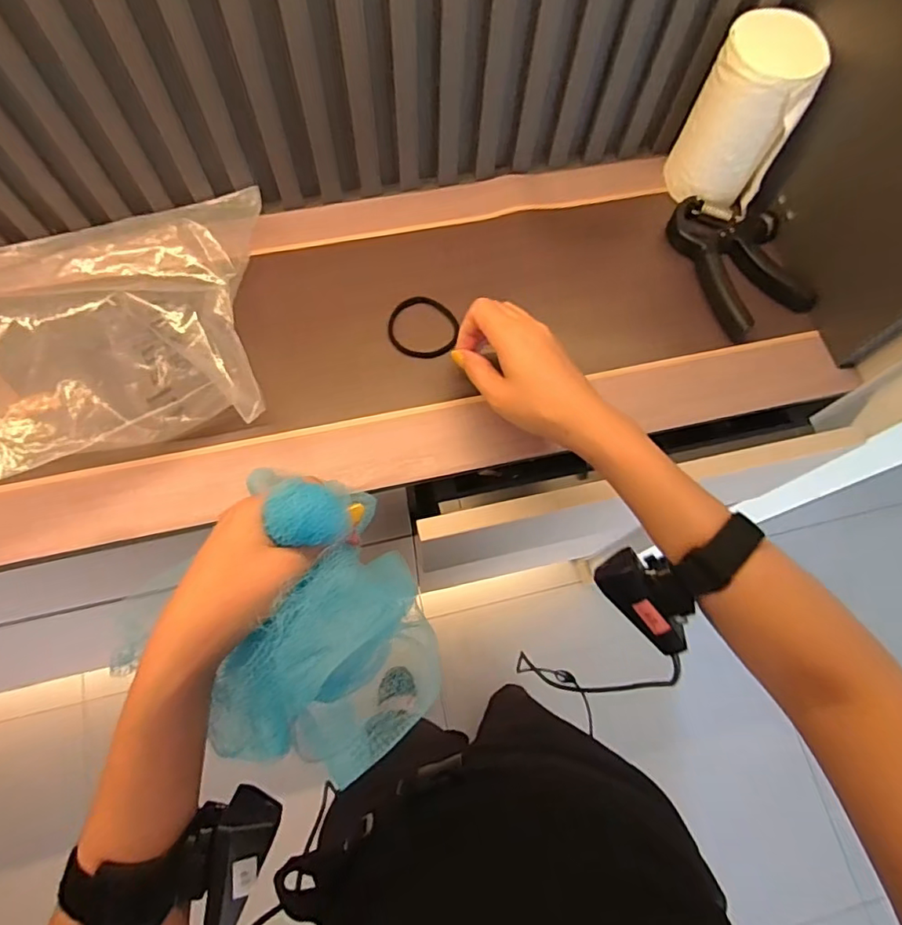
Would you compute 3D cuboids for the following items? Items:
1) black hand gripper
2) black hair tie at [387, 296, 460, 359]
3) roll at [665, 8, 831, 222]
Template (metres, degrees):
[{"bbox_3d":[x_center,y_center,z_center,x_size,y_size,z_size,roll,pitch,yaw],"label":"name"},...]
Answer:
[{"bbox_3d":[0.265,-0.186,0.506,0.092,0.022,0.141,-17,72,-8],"label":"black hand gripper"},{"bbox_3d":[-0.025,-0.116,0.483,0.061,0.011,0.062,5,70,-1],"label":"black hair tie"},{"bbox_3d":[0.252,-0.294,0.481,0.081,0.126,0.075,18,71,4],"label":"roll"}]

